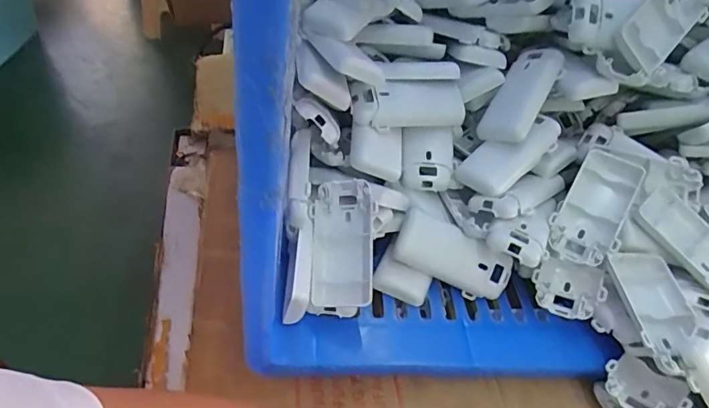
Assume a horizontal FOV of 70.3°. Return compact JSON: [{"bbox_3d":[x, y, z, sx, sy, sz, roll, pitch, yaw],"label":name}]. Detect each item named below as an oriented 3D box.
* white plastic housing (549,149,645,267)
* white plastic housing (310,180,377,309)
[{"bbox_3d":[0.195,0.003,0.409,0.049,0.017,0.095,28,80,15],"label":"white plastic housing"},{"bbox_3d":[-0.009,0.028,0.373,0.044,0.024,0.093,1,70,-4],"label":"white plastic housing"}]

